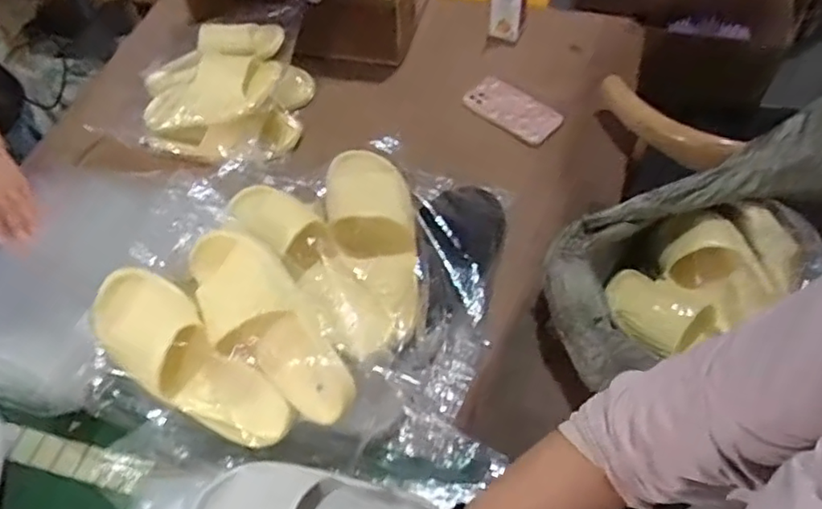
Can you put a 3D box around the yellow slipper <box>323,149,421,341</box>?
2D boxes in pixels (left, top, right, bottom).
[{"bbox_3d":[-0.046,-0.017,0.765,0.109,0.088,0.254,-8,55,-1],"label":"yellow slipper"}]

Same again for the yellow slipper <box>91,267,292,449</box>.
[{"bbox_3d":[-0.249,0.123,0.702,0.259,0.109,0.085,34,16,-13],"label":"yellow slipper"}]

